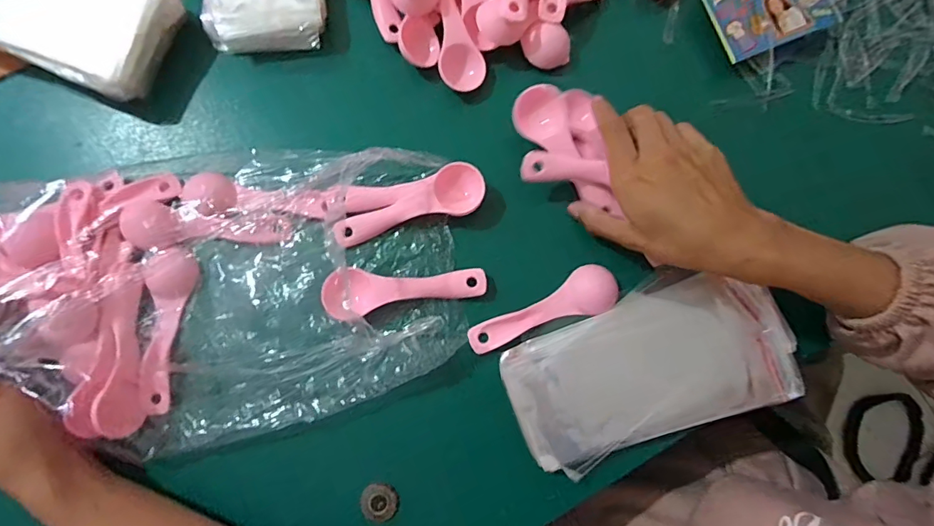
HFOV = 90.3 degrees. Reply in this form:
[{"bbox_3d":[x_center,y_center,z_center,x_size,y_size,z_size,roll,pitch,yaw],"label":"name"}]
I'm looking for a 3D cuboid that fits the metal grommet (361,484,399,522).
[{"bbox_3d":[-0.059,0.162,0.313,0.024,0.004,0.023,0,78,-1],"label":"metal grommet"}]

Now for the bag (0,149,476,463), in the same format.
[{"bbox_3d":[-0.177,0.017,0.310,0.332,0.055,0.190,-15,79,-4],"label":"bag"}]

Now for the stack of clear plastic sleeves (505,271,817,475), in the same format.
[{"bbox_3d":[0.124,0.070,0.319,0.189,0.013,0.101,-19,79,-5],"label":"stack of clear plastic sleeves"}]

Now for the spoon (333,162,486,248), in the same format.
[{"bbox_3d":[-0.042,-0.041,0.335,0.111,0.016,0.033,-18,79,-4],"label":"spoon"}]

